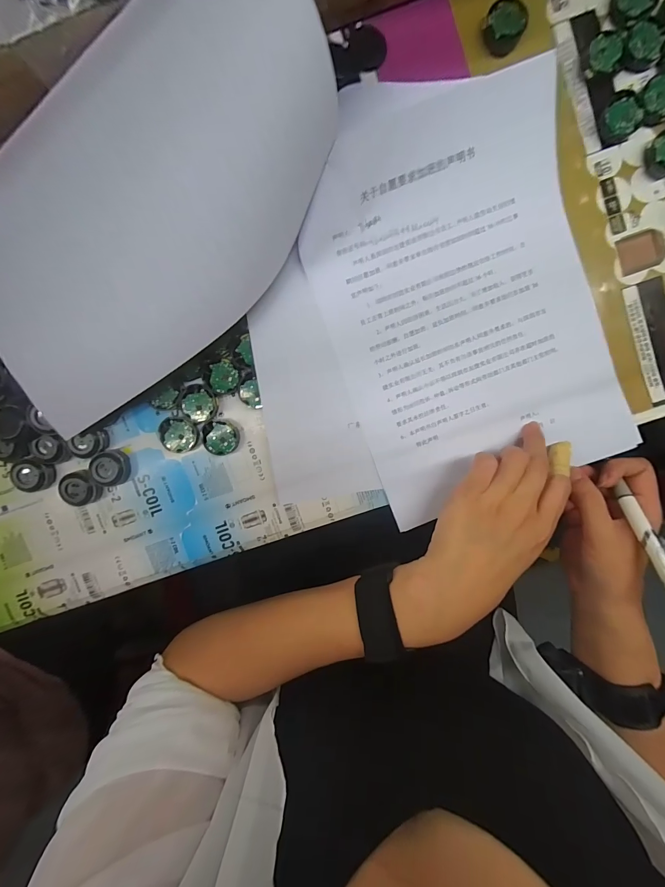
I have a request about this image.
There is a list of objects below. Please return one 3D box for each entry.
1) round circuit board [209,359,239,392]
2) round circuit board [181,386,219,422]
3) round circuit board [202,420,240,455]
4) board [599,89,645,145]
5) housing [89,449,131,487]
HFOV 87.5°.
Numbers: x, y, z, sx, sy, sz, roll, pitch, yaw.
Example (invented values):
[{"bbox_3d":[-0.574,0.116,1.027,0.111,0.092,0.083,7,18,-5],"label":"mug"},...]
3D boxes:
[{"bbox_3d":[-0.089,-0.055,0.284,0.021,0.004,0.025,4,94,1],"label":"round circuit board"},{"bbox_3d":[-0.111,-0.032,0.285,0.028,0.004,0.028,0,94,1],"label":"round circuit board"},{"bbox_3d":[-0.093,-0.005,0.292,0.028,0.009,0.028,0,94,1],"label":"round circuit board"},{"bbox_3d":[0.219,-0.249,0.266,0.029,0.009,0.030,0,94,1],"label":"board"},{"bbox_3d":[-0.189,0.021,0.294,0.029,0.010,0.029,-3,94,1],"label":"housing"}]

